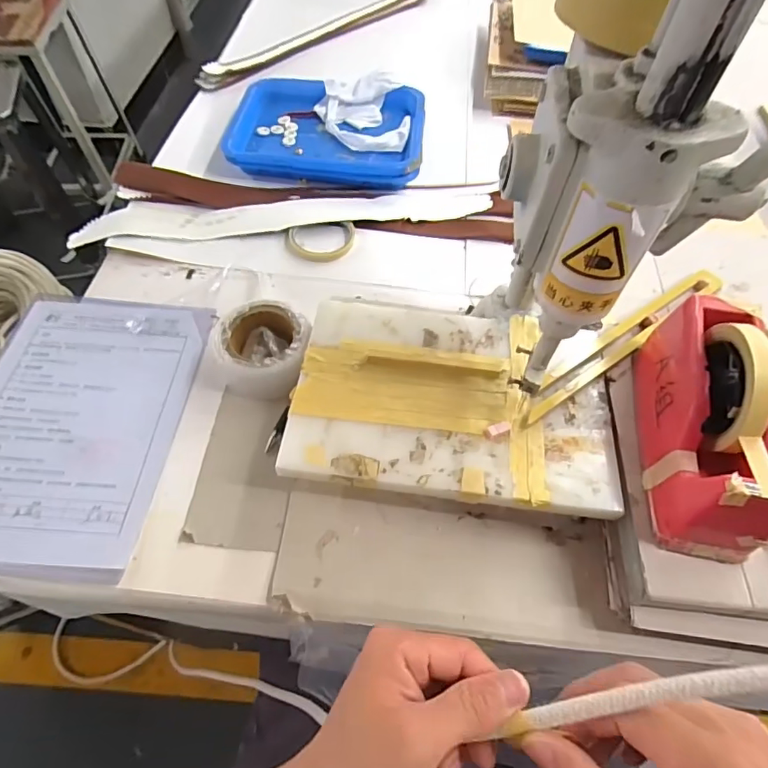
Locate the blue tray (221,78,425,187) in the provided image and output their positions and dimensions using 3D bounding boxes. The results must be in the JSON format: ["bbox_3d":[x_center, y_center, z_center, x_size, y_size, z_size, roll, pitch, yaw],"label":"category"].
[{"bbox_3d":[-0.085,-0.392,0.771,0.288,0.042,0.204,5,57,0],"label":"blue tray"}]

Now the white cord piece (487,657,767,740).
[{"bbox_3d":[0.143,0.125,0.204,0.193,0.006,0.020,-22,54,23],"label":"white cord piece"}]

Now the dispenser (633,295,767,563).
[{"bbox_3d":[0.271,0.021,0.405,0.074,0.115,0.203,10,57,3],"label":"dispenser"}]

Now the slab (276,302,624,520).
[{"bbox_3d":[0.066,0.010,0.482,0.297,0.015,0.201,7,57,2],"label":"slab"}]

